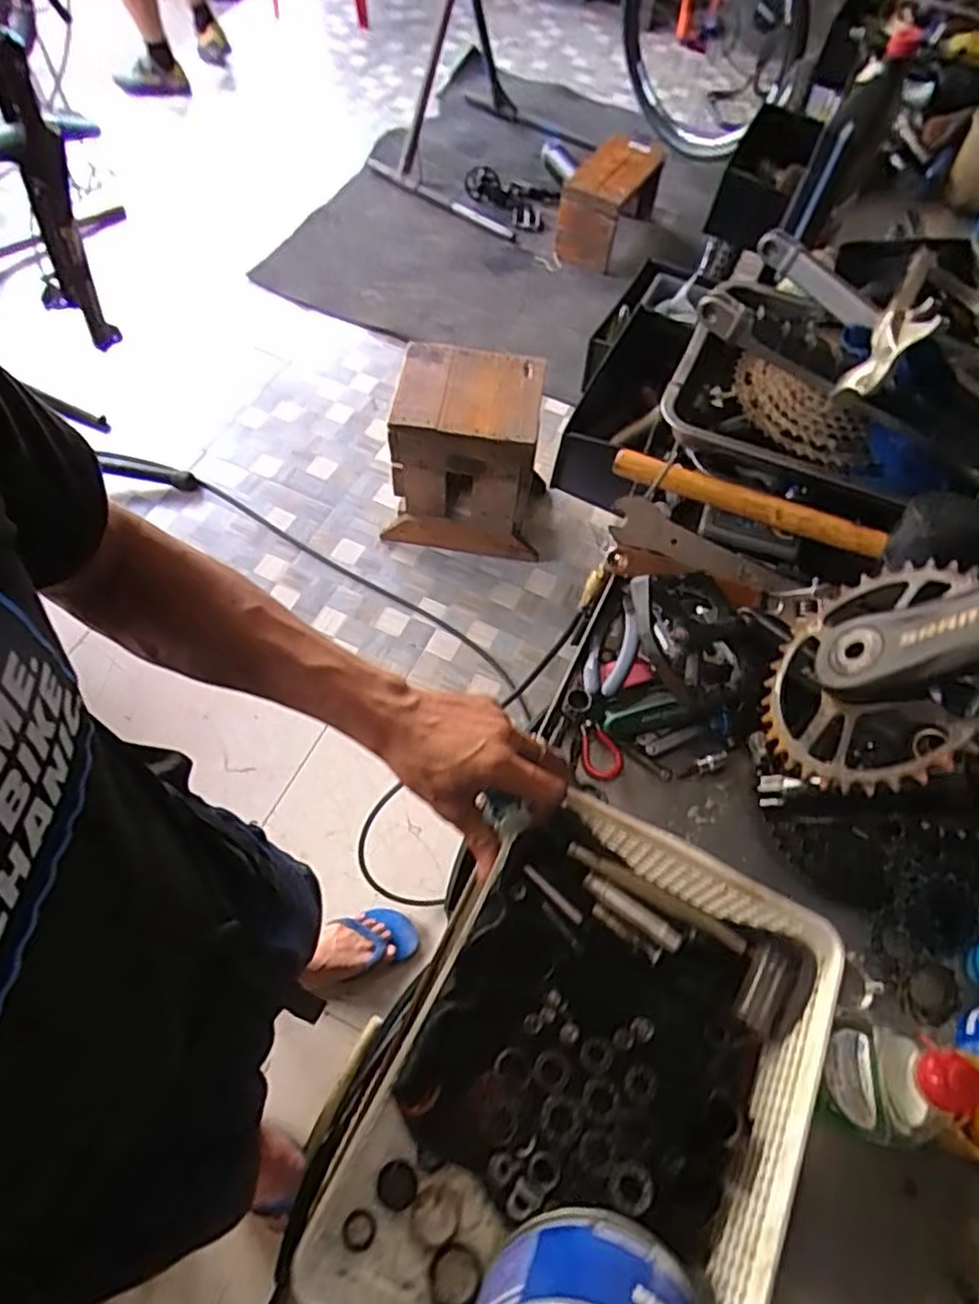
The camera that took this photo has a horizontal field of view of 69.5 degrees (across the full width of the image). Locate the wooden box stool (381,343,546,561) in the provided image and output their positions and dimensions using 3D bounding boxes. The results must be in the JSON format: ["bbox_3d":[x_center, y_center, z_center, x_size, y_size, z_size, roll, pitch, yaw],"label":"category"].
[{"bbox_3d":[-0.043,-0.453,1.663,0.354,0.423,0.251,10,61,2],"label":"wooden box stool"}]

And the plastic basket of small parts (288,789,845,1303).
[{"bbox_3d":[0.068,0.287,0.467,0.243,0.078,0.323,25,63,10],"label":"plastic basket of small parts"}]

